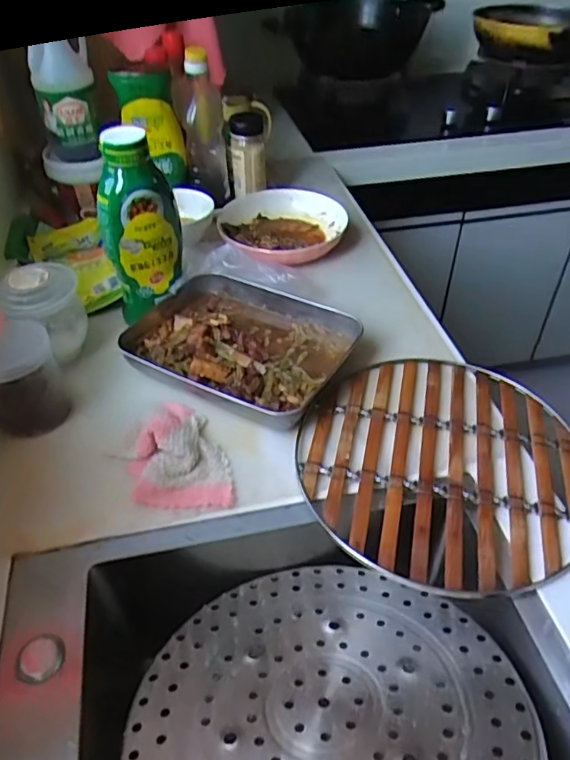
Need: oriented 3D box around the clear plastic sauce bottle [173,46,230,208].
[{"bbox_3d":[-0.136,-0.409,0.940,0.074,0.230,0.076,-6,42,-4],"label":"clear plastic sauce bottle"}]

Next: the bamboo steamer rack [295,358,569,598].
[{"bbox_3d":[0.166,0.079,0.606,0.289,0.020,0.306,-1,41,1],"label":"bamboo steamer rack"}]

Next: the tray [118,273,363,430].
[{"bbox_3d":[-0.066,-0.044,0.716,0.269,0.047,0.204,19,46,23],"label":"tray"}]

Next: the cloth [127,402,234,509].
[{"bbox_3d":[-0.114,0.072,0.595,0.095,0.034,0.144,-13,43,-12],"label":"cloth"}]

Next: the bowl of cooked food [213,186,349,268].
[{"bbox_3d":[-0.004,-0.251,0.932,0.194,0.049,0.245,-13,42,-12],"label":"bowl of cooked food"}]

